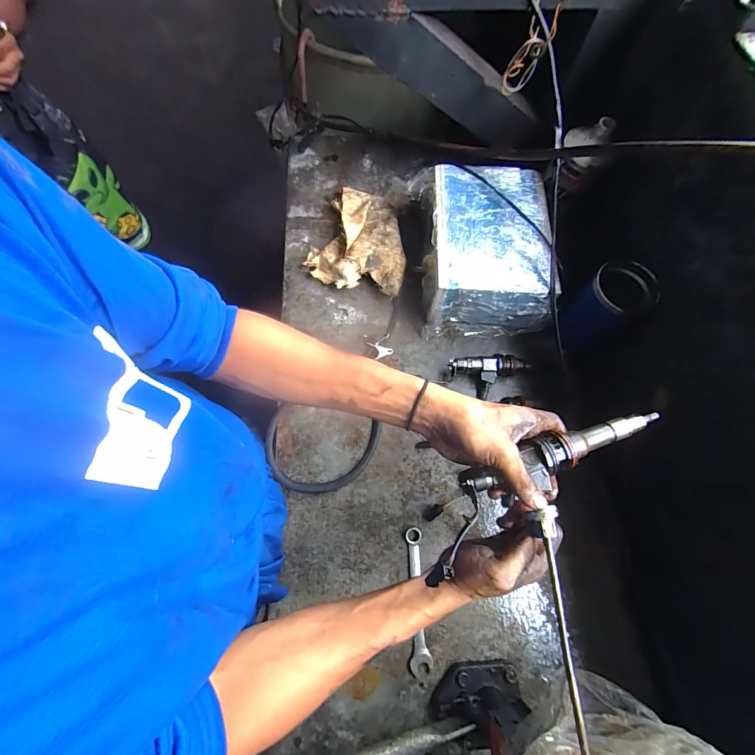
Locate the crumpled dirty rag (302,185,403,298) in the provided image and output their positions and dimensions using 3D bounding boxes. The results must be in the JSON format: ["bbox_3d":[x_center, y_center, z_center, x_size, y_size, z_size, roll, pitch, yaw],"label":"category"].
[{"bbox_3d":[-0.030,-0.266,0.684,0.183,0.045,0.224,12,71,2],"label":"crumpled dirty rag"}]

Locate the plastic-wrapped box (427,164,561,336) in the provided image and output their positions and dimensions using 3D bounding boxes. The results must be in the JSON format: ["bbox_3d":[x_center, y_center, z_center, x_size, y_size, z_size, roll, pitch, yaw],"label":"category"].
[{"bbox_3d":[0.181,-0.218,0.637,0.195,0.119,0.269,0,71,-2],"label":"plastic-wrapped box"}]

